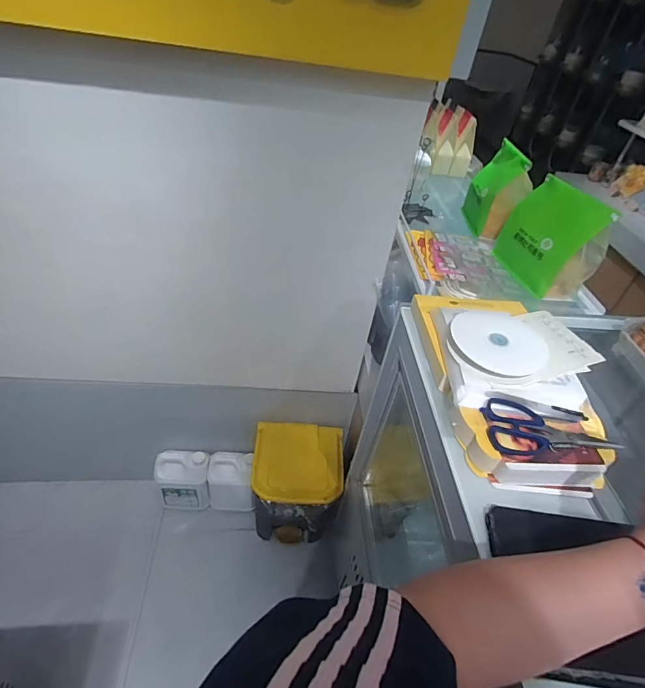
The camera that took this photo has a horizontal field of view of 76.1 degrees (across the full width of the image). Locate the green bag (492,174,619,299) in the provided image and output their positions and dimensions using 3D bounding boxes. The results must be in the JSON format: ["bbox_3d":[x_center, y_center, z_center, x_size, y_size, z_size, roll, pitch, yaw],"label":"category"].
[{"bbox_3d":[0.501,-0.241,0.904,0.104,0.205,0.232,-3,45,-7],"label":"green bag"}]

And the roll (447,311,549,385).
[{"bbox_3d":[0.264,0.003,0.627,0.138,0.031,0.121,19,47,15],"label":"roll"}]

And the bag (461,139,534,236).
[{"bbox_3d":[0.461,-0.418,1.097,0.074,0.212,0.217,4,45,1],"label":"bag"}]

